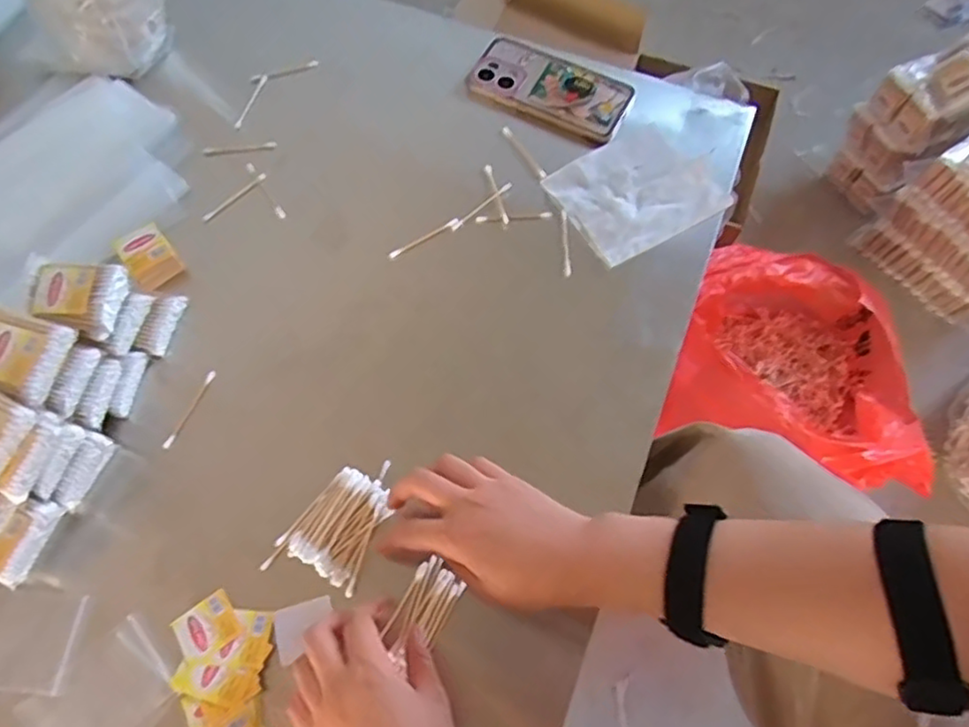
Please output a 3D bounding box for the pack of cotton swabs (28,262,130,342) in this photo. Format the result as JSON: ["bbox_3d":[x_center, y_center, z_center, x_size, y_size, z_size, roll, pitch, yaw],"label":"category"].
[{"bbox_3d":[-0.326,-0.052,0.527,0.066,0.025,0.058,2,67,1],"label":"pack of cotton swabs"}]

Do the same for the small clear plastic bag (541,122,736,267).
[{"bbox_3d":[0.154,-0.172,0.640,0.158,0.014,0.120,-28,71,-12],"label":"small clear plastic bag"}]

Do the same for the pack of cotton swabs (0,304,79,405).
[{"bbox_3d":[-0.341,-0.009,0.476,0.071,0.020,0.058,15,68,7],"label":"pack of cotton swabs"}]

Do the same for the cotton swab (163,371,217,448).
[{"bbox_3d":[-0.247,0.038,0.551,0.007,0.004,0.073,23,69,8],"label":"cotton swab"}]

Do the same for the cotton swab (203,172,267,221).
[{"bbox_3d":[-0.239,-0.161,0.633,0.072,0.004,0.008,-41,75,-16],"label":"cotton swab"}]

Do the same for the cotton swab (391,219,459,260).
[{"bbox_3d":[-0.057,-0.117,0.618,0.073,0.005,0.007,-31,72,-13],"label":"cotton swab"}]

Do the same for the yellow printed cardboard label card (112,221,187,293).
[{"bbox_3d":[-0.302,-0.097,0.595,0.042,0.019,0.055,-38,74,-15],"label":"yellow printed cardboard label card"}]

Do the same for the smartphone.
[{"bbox_3d":[0.068,-0.287,0.682,0.166,0.017,0.085,23,72,10],"label":"smartphone"}]

